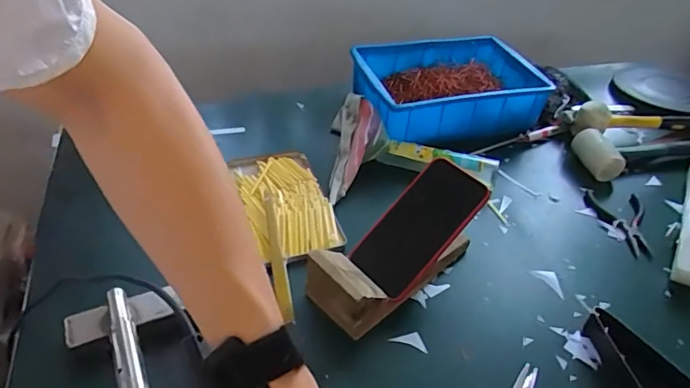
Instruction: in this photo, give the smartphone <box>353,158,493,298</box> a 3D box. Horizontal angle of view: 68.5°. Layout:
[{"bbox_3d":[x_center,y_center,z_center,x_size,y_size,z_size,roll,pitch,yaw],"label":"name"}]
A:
[{"bbox_3d":[0.084,0.036,0.572,0.074,0.015,0.162,41,84,17],"label":"smartphone"}]

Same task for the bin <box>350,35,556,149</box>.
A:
[{"bbox_3d":[0.172,-0.172,0.859,0.312,0.107,0.193,-9,43,-16],"label":"bin"}]

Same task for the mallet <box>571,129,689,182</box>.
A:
[{"bbox_3d":[0.498,-0.083,0.809,0.286,0.051,0.079,-9,43,-16],"label":"mallet"}]

